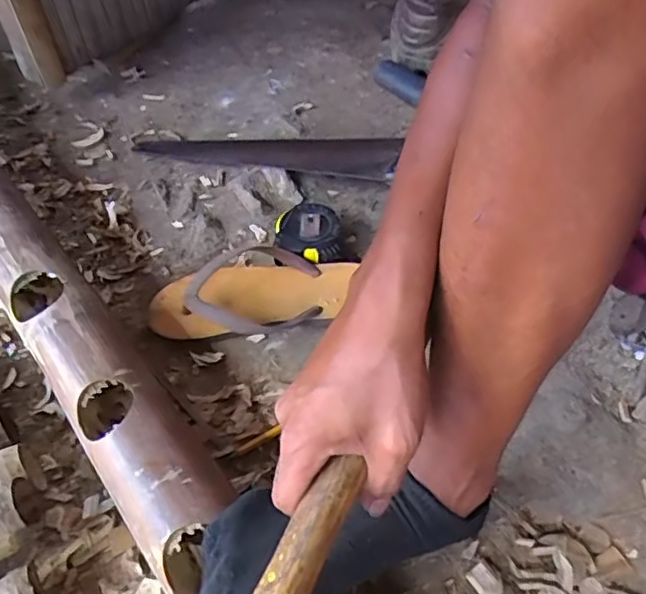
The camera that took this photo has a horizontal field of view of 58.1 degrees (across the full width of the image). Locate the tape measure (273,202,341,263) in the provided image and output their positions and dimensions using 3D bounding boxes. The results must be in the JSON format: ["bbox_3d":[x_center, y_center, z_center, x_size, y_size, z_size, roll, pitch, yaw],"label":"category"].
[{"bbox_3d":[-0.017,-0.074,0.678,0.072,0.032,0.073,-2,53,3],"label":"tape measure"}]

